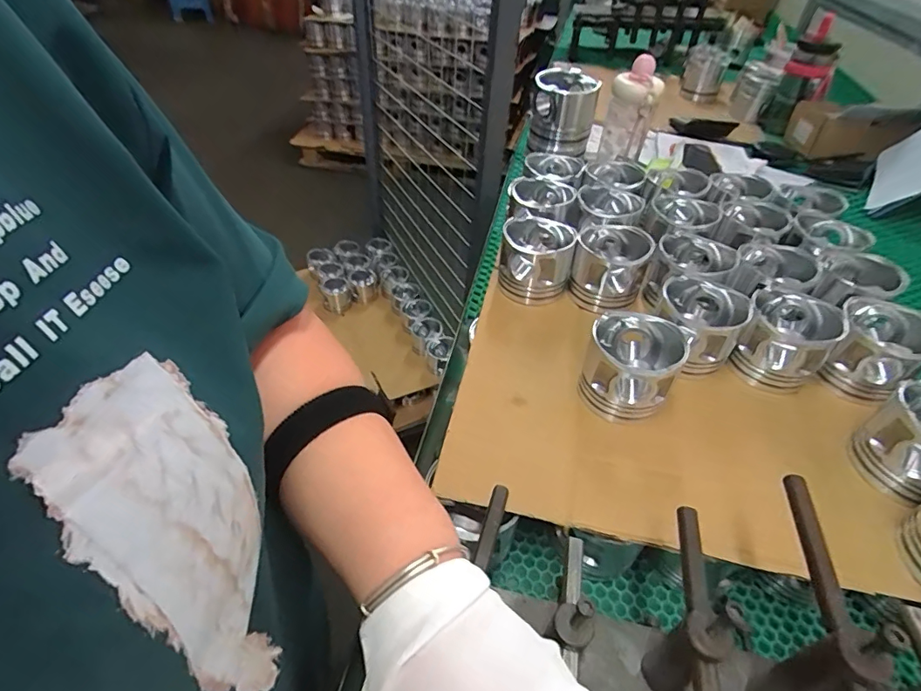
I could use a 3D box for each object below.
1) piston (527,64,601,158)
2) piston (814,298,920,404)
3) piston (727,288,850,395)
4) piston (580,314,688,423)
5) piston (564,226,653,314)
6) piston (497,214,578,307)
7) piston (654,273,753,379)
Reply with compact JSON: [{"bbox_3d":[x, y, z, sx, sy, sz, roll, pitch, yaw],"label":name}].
[{"bbox_3d":[0.179,-0.408,0.868,0.111,0.120,0.120,10,45,7],"label":"piston"},{"bbox_3d":[0.404,0.007,0.478,0.080,0.075,0.082,32,51,26],"label":"piston"},{"bbox_3d":[0.326,-0.007,0.495,0.080,0.073,0.081,22,47,19],"label":"piston"},{"bbox_3d":[0.158,0.022,0.461,0.079,0.072,0.080,20,47,17],"label":"piston"},{"bbox_3d":[0.173,-0.091,0.572,0.082,0.073,0.087,16,46,13],"label":"piston"},{"bbox_3d":[0.090,-0.103,0.588,0.084,0.075,0.086,9,44,6],"label":"piston"},{"bbox_3d":[0.243,-0.017,0.509,0.085,0.073,0.088,20,47,17],"label":"piston"}]

